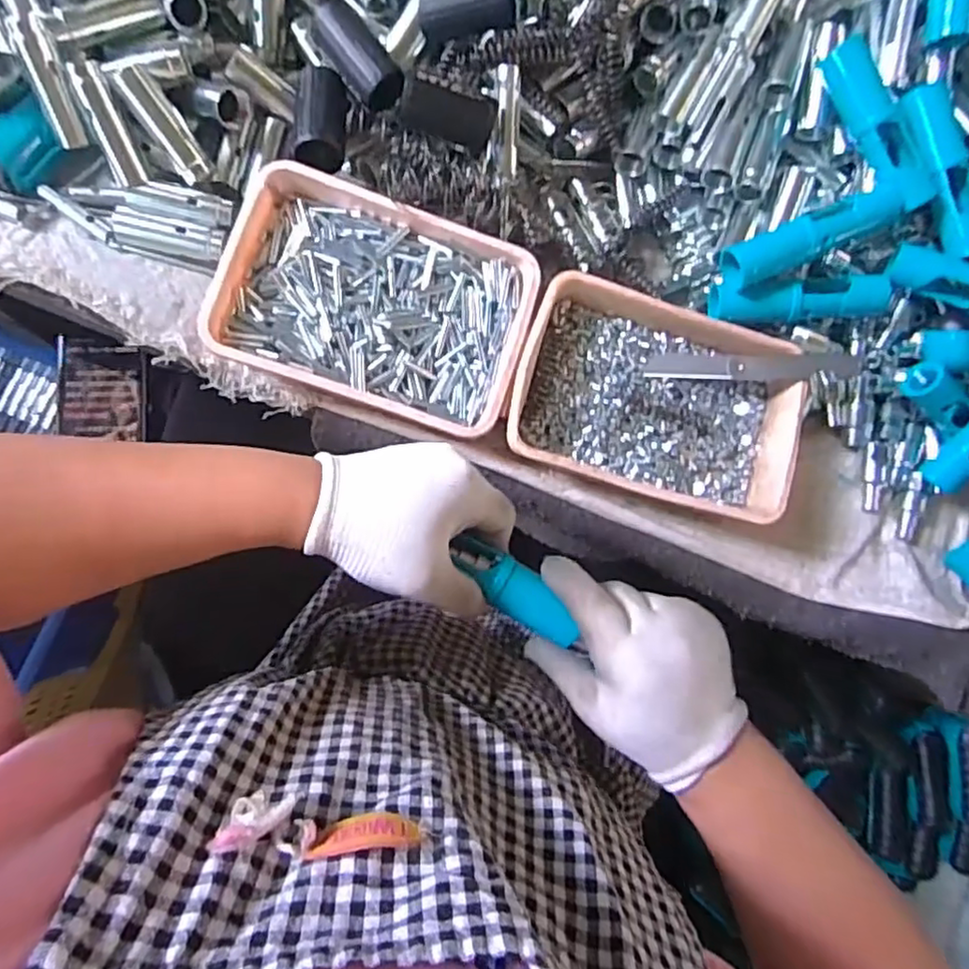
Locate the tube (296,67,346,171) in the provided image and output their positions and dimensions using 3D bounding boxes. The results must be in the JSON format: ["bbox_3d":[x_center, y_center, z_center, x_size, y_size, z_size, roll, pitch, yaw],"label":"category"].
[{"bbox_3d":[-0.108,-0.245,0.438,0.031,0.031,0.064,3,83,-8],"label":"tube"}]

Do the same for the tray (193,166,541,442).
[{"bbox_3d":[-0.072,-0.123,0.445,0.199,0.034,0.136,19,81,-6],"label":"tray"}]

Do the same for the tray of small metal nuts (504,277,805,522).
[{"bbox_3d":[0.123,-0.059,0.466,0.201,0.040,0.137,16,82,-7],"label":"tray of small metal nuts"}]

